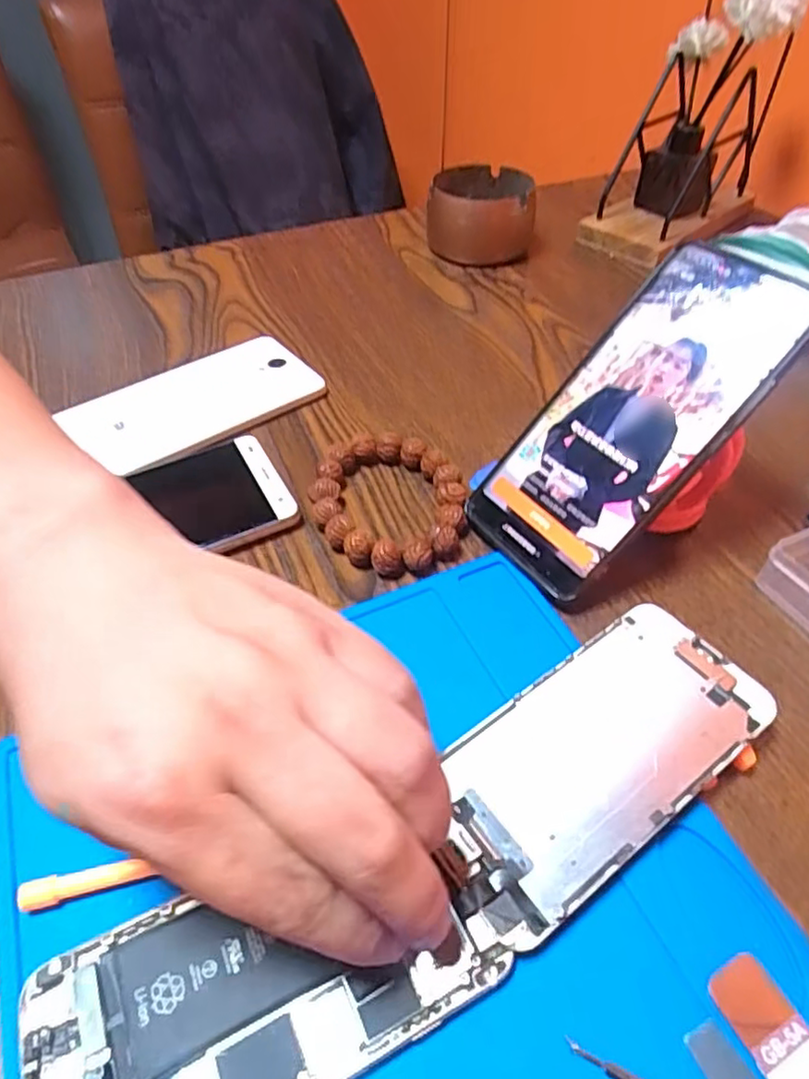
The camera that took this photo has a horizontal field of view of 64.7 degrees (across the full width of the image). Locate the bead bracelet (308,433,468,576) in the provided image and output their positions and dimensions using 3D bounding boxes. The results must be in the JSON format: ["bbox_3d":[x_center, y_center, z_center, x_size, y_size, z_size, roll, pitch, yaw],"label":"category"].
[{"bbox_3d":[-0.009,-0.021,0.326,0.073,0.016,0.091,-20,51,-16],"label":"bead bracelet"}]

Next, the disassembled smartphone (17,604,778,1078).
[{"bbox_3d":[0.014,0.103,0.210,0.258,0.006,0.070,-26,53,-19],"label":"disassembled smartphone"}]

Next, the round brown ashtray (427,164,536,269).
[{"bbox_3d":[0.063,-0.266,0.525,0.083,0.051,0.075,6,49,6],"label":"round brown ashtray"}]

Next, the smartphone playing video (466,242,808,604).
[{"bbox_3d":[0.100,-0.054,0.287,0.162,0.007,0.074,-51,56,10],"label":"smartphone playing video"}]

